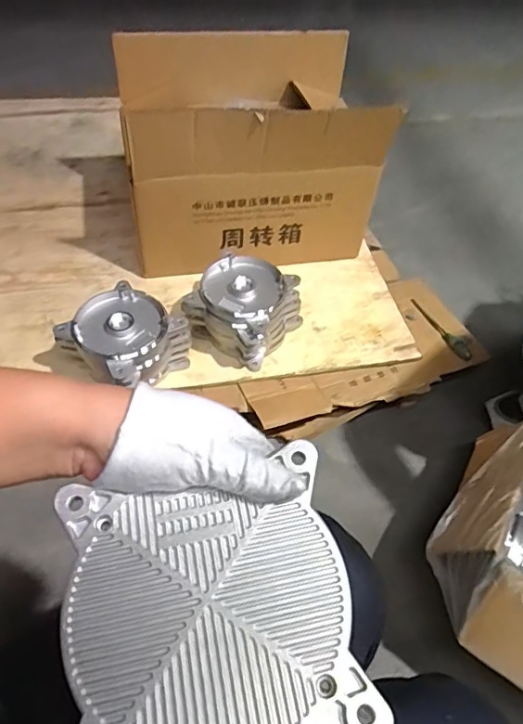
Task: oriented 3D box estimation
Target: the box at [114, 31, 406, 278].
[{"bbox_3d":[-0.024,-0.382,0.997,0.437,0.320,0.304,-3,51,-6],"label":"box"}]

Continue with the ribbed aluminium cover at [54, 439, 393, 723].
[{"bbox_3d":[-0.026,0.119,0.263,0.137,0.023,0.133,-8,52,-10],"label":"ribbed aluminium cover"}]

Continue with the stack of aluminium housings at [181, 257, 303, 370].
[{"bbox_3d":[-0.027,-0.087,0.868,0.136,0.105,0.141,29,55,19],"label":"stack of aluminium housings"}]

